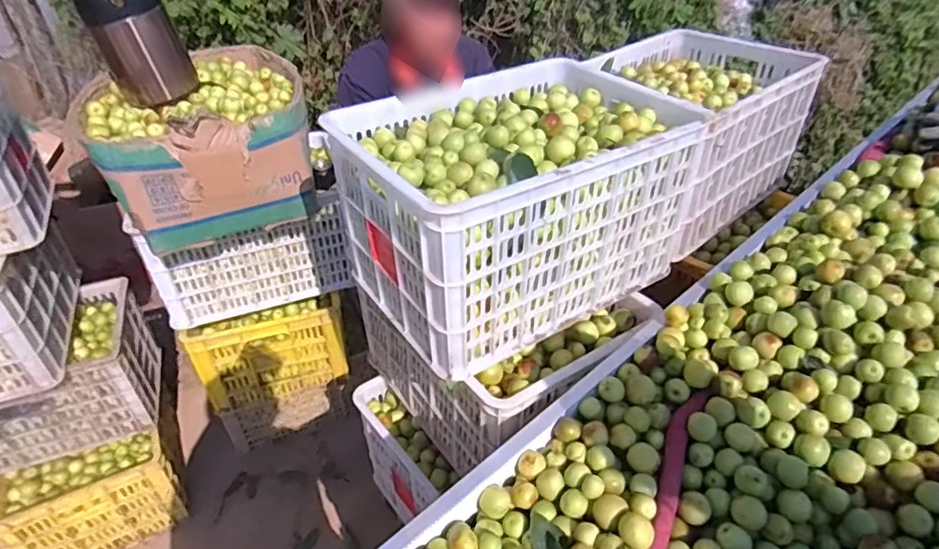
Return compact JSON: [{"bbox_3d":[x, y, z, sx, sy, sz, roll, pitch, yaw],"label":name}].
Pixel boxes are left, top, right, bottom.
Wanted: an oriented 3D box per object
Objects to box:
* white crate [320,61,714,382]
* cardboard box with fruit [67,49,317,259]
[{"bbox_3d":[0.077,-0.124,0.884,0.489,0.266,0.350,-24,42,-25],"label":"white crate"},{"bbox_3d":[-0.563,-0.290,1.223,0.421,0.233,0.524,-22,41,-23],"label":"cardboard box with fruit"}]

